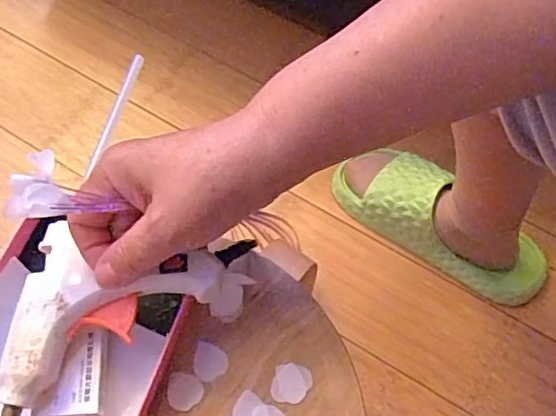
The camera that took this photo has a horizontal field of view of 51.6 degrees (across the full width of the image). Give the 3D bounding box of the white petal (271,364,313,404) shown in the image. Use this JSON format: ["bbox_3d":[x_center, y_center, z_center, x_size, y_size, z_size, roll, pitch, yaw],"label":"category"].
[{"bbox_3d":[0.008,0.104,0.340,0.023,0.004,0.022,9,65,2],"label":"white petal"}]

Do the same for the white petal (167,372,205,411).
[{"bbox_3d":[-0.055,0.107,0.336,0.021,0.004,0.020,1,65,-2],"label":"white petal"}]

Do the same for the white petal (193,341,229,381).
[{"bbox_3d":[-0.041,0.092,0.342,0.020,0.004,0.020,1,65,-2],"label":"white petal"}]

